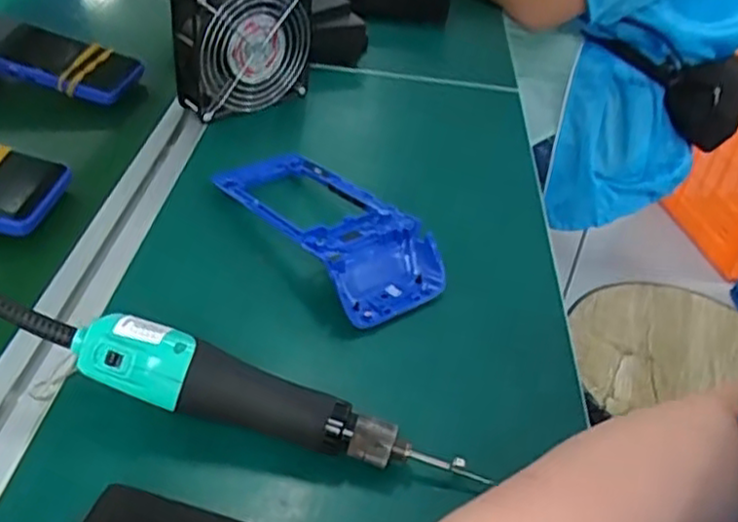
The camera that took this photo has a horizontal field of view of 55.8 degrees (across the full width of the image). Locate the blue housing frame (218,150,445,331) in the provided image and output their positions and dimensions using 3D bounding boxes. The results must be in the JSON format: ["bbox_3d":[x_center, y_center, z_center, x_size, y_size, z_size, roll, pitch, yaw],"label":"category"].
[{"bbox_3d":[-0.032,-0.027,0.504,0.079,0.041,0.191,-23,51,-34],"label":"blue housing frame"}]

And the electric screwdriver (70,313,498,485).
[{"bbox_3d":[-0.048,0.074,0.360,0.210,0.048,0.031,13,40,6],"label":"electric screwdriver"}]

